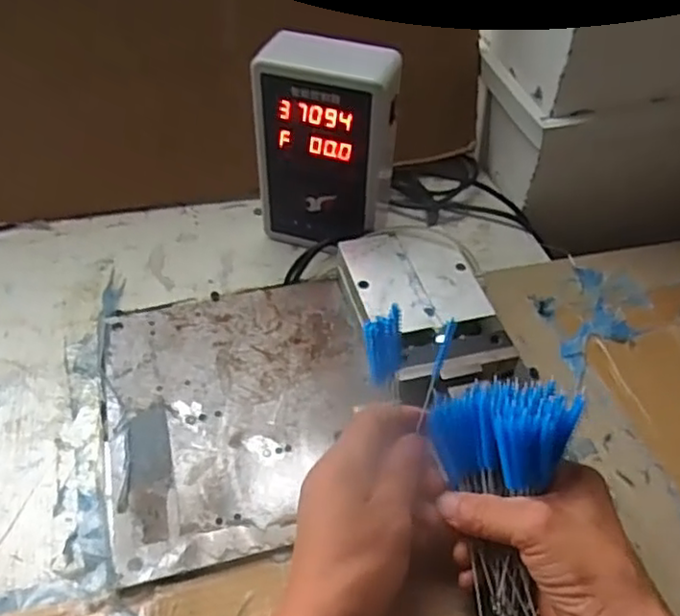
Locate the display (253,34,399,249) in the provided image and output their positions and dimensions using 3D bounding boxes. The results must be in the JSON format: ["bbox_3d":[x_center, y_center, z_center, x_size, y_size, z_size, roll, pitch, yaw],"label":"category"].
[{"bbox_3d":[-0.011,-0.132,0.567,0.111,0.181,0.051,15,47,14],"label":"display"}]

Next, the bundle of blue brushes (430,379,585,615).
[{"bbox_3d":[0.094,0.115,0.387,0.075,0.139,0.044,2,5,1],"label":"bundle of blue brushes"}]

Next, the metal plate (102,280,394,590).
[{"bbox_3d":[-0.070,0.071,0.495,0.198,0.012,0.227,-11,47,-11],"label":"metal plate"}]

